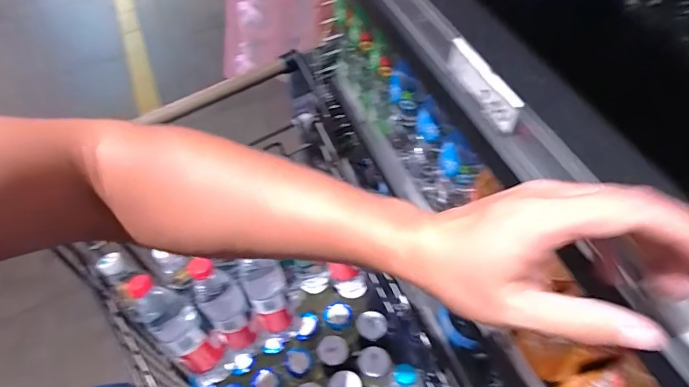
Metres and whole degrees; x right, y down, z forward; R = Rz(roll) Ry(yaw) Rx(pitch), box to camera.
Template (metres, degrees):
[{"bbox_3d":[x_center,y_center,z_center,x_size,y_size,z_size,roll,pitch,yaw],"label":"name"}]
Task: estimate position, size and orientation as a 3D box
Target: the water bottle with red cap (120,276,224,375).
[{"bbox_3d":[-0.266,0.201,0.655,0.068,0.071,0.193,-42,109,-21],"label":"water bottle with red cap"}]

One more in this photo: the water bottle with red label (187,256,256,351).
[{"bbox_3d":[-0.193,0.179,0.676,0.063,0.204,0.066,-24,33,-12],"label":"water bottle with red label"}]

